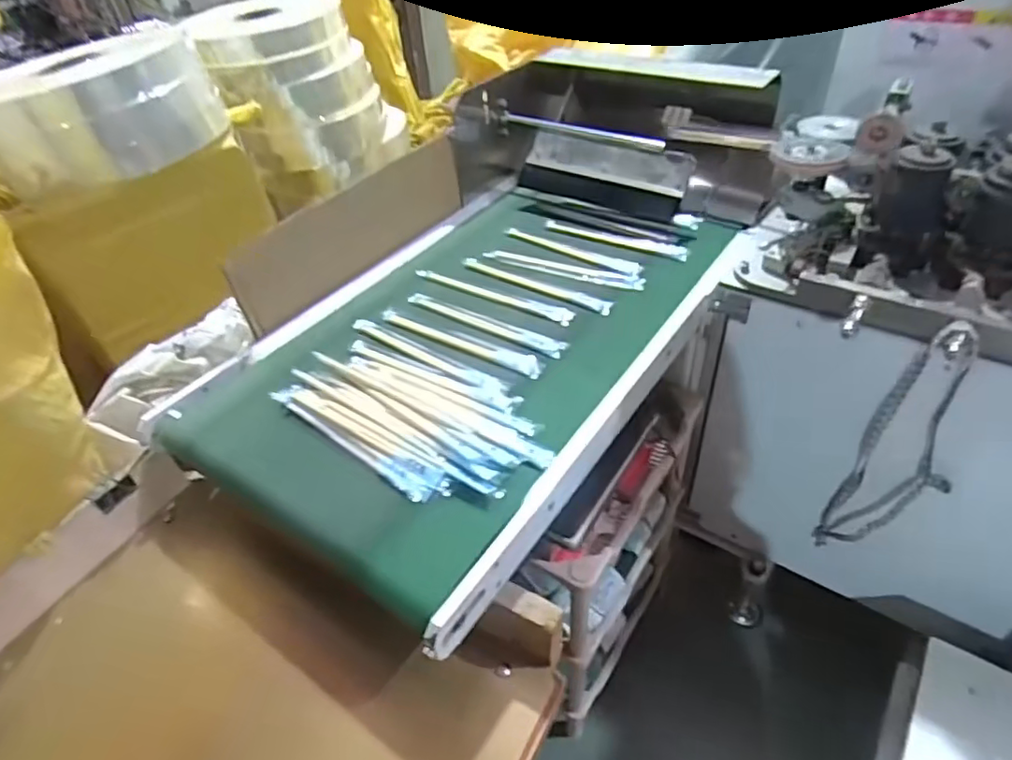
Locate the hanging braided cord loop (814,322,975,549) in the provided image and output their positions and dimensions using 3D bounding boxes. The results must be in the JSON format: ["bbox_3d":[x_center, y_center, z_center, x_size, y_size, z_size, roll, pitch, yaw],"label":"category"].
[{"bbox_3d":[0.485,0.101,0.742,0.034,0.391,0.106,-36,50,-29],"label":"hanging braided cord loop"}]

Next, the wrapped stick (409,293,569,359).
[{"bbox_3d":[-0.028,-0.072,0.729,0.223,0.004,0.028,22,49,28],"label":"wrapped stick"}]

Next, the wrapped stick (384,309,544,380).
[{"bbox_3d":[-0.055,-0.048,0.710,0.223,0.008,0.029,21,48,27],"label":"wrapped stick"}]

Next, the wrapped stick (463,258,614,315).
[{"bbox_3d":[0.037,-0.125,0.778,0.219,0.009,0.024,22,49,28],"label":"wrapped stick"}]

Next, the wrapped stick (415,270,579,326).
[{"bbox_3d":[-0.016,-0.112,0.772,0.229,0.007,0.028,21,49,27],"label":"wrapped stick"}]

